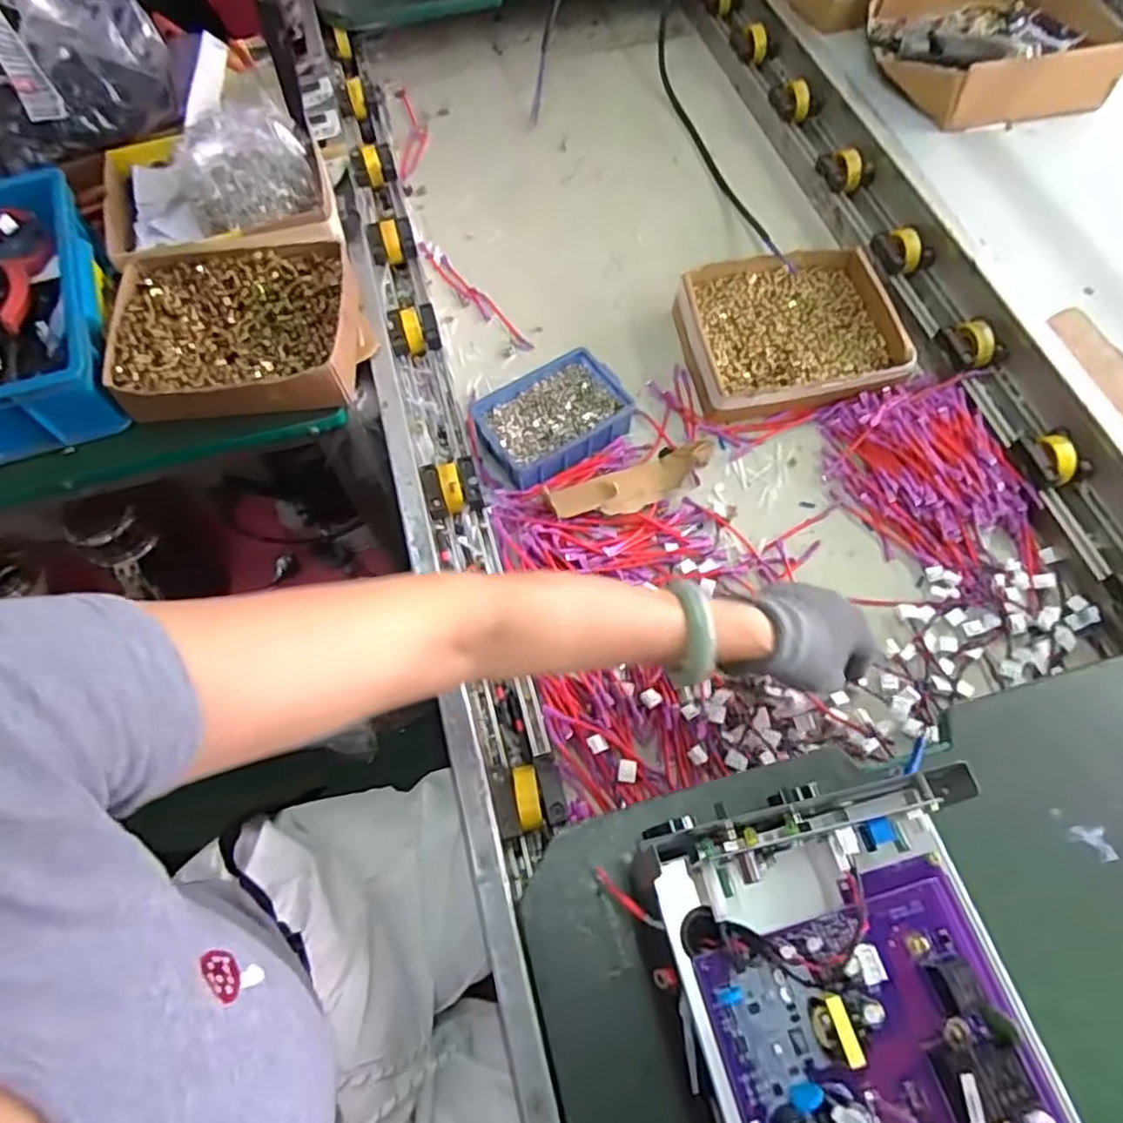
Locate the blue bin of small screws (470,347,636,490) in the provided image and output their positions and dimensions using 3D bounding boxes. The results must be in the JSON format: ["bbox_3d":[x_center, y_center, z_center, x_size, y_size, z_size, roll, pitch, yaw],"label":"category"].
[{"bbox_3d":[-0.008,-0.148,0.722,0.147,0.045,0.104,-27,66,-11],"label":"blue bin of small screws"}]

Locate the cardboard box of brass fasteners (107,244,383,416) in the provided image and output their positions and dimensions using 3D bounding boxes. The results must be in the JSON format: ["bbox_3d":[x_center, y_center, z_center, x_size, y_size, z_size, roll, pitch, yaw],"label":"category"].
[{"bbox_3d":[-0.314,-0.223,0.680,0.225,0.065,0.176,-8,64,-2],"label":"cardboard box of brass fasteners"}]

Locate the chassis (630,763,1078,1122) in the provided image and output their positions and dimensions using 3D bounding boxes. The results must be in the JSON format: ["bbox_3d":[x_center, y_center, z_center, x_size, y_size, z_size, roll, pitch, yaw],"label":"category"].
[{"bbox_3d":[0.137,0.211,0.304,0.150,0.073,0.208,-15,64,-5],"label":"chassis"}]

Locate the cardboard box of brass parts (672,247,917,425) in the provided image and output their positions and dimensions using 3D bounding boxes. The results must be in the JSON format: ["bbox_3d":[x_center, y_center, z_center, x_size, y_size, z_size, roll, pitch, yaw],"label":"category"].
[{"bbox_3d":[0.252,-0.254,0.770,0.228,0.046,0.206,-10,64,-3],"label":"cardboard box of brass parts"}]

